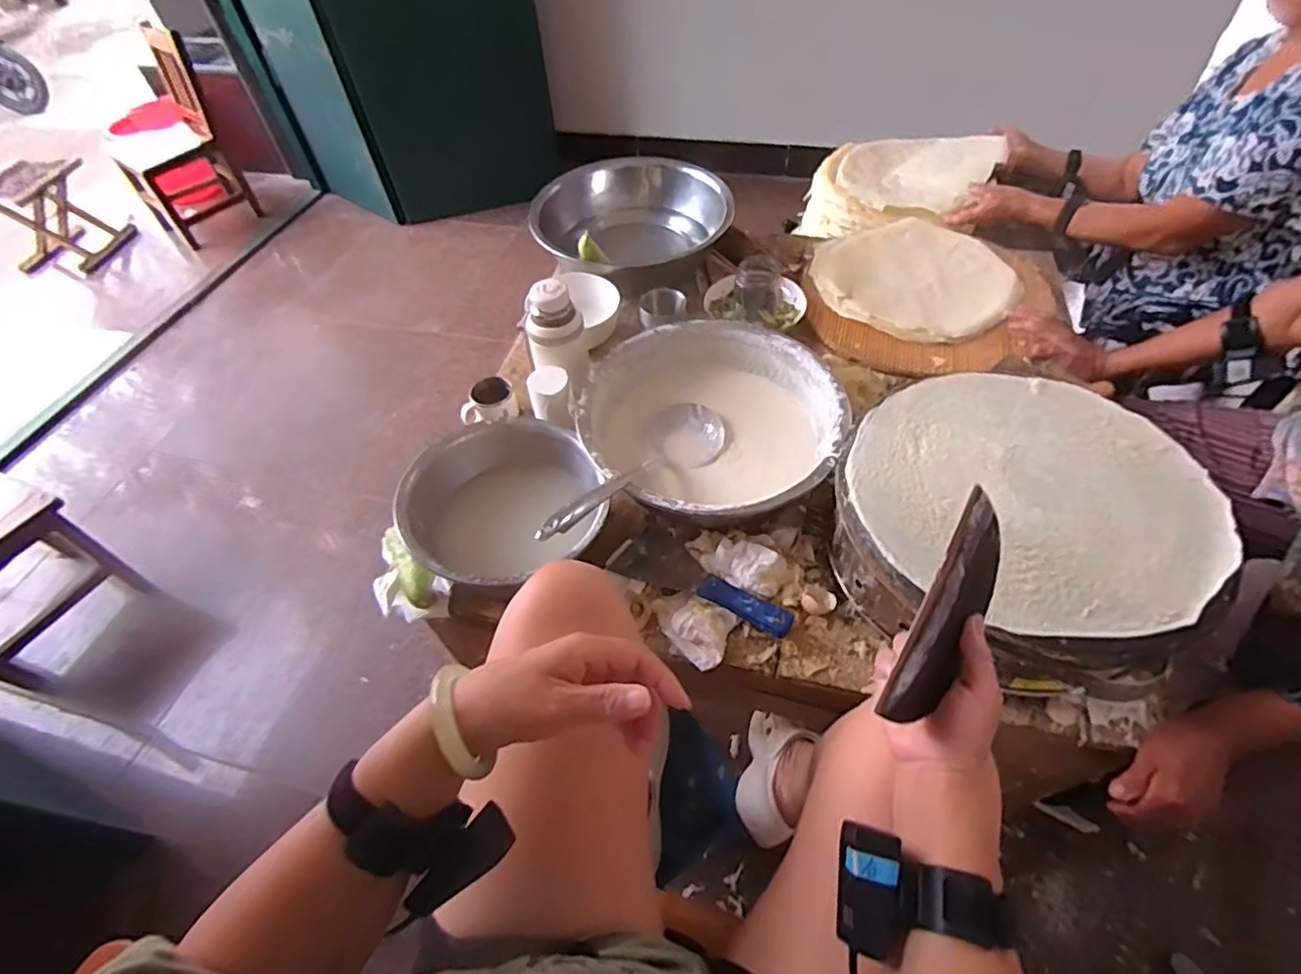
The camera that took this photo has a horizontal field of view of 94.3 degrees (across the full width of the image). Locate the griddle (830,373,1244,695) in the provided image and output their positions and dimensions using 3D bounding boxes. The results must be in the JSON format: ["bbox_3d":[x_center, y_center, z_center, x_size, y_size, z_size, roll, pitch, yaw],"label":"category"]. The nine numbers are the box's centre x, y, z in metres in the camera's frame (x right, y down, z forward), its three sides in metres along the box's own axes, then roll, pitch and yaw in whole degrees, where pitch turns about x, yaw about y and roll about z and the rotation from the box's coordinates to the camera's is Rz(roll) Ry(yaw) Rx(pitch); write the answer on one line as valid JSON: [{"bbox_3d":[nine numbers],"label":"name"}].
[{"bbox_3d":[0.408,0.033,0.694,0.358,0.121,0.353,-2,53,3],"label":"griddle"}]

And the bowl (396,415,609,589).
[{"bbox_3d":[-0.189,0.024,0.789,0.246,0.084,0.251,-2,53,3],"label":"bowl"}]

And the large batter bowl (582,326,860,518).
[{"bbox_3d":[0.085,-0.088,0.855,0.347,0.089,0.341,-2,53,3],"label":"large batter bowl"}]

